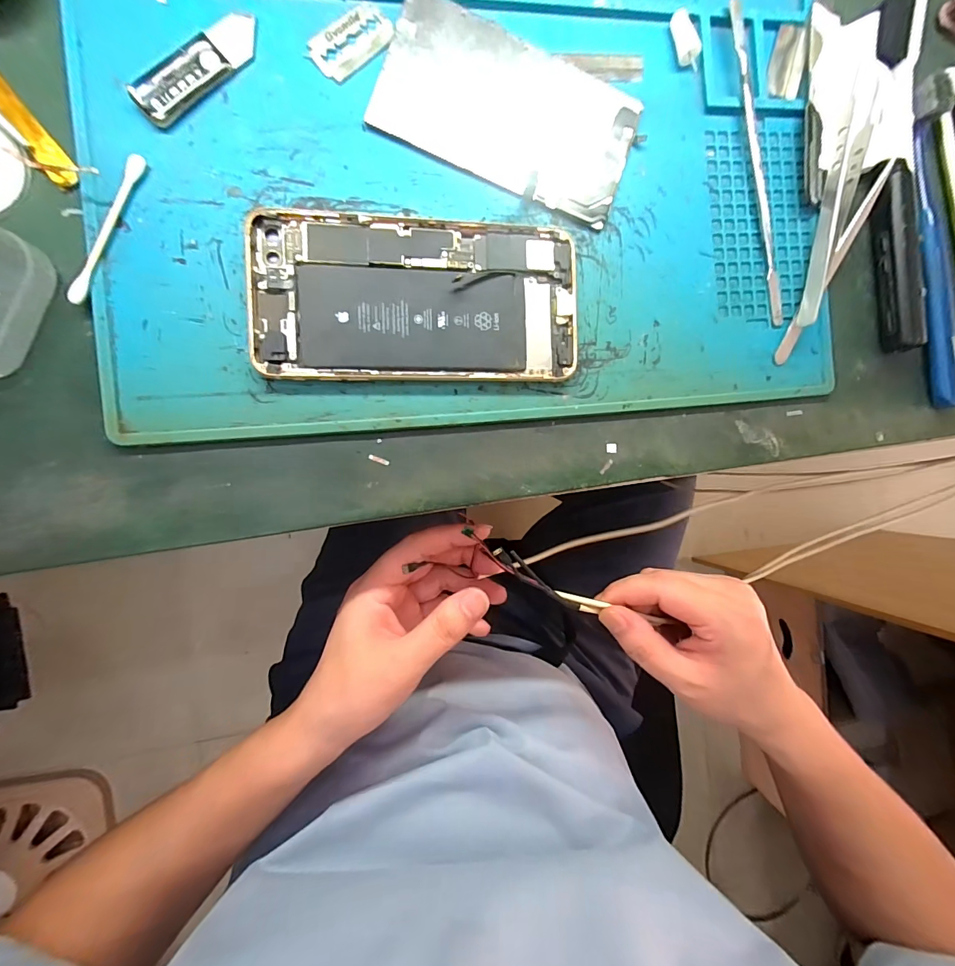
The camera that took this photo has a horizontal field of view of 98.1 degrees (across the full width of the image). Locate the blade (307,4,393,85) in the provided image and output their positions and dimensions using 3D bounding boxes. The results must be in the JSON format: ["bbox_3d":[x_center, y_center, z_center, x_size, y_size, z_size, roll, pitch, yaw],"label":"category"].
[{"bbox_3d":[-0.060,-0.211,0.197,0.041,0.004,0.022,-42,97,-5],"label":"blade"}]

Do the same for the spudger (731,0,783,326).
[{"bbox_3d":[0.155,-0.172,0.228,0.007,0.007,0.167,-12,93,-8],"label":"spudger"}]

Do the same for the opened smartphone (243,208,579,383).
[{"bbox_3d":[-0.028,-0.089,0.204,0.155,0.007,0.076,-1,92,-8],"label":"opened smartphone"}]

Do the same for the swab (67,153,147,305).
[{"bbox_3d":[-0.164,-0.112,0.183,0.006,0.004,0.071,23,88,-8],"label":"swab"}]

